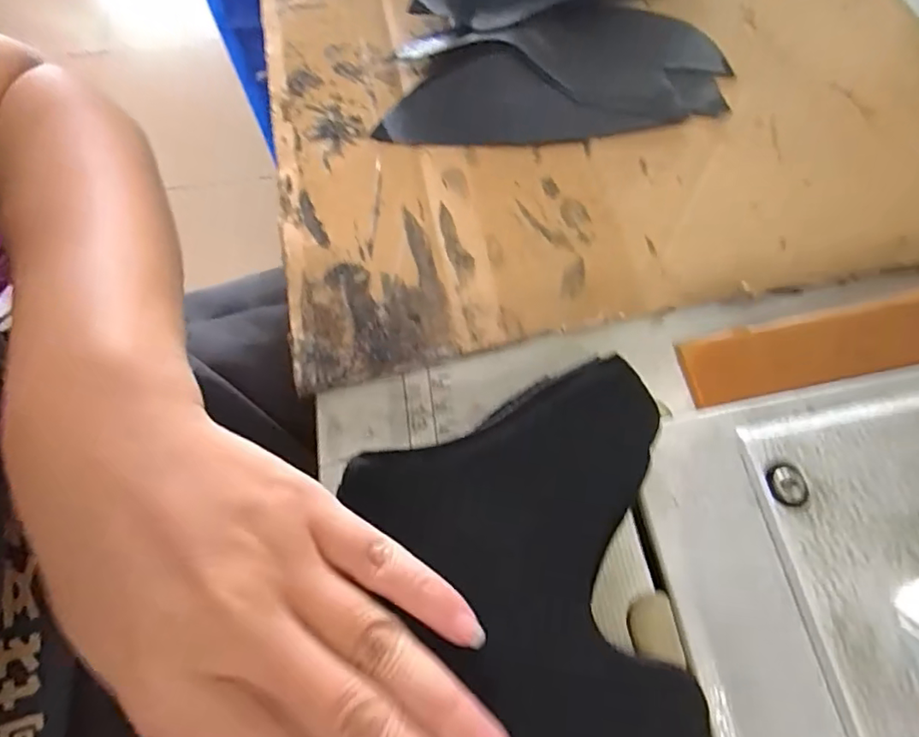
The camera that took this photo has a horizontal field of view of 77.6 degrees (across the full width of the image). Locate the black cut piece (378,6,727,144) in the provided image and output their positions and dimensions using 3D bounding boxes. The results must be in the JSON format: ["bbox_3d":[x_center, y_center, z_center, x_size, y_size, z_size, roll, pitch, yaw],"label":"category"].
[{"bbox_3d":[0.048,-0.154,0.289,0.170,0.021,0.083,-6,65,0],"label":"black cut piece"}]

